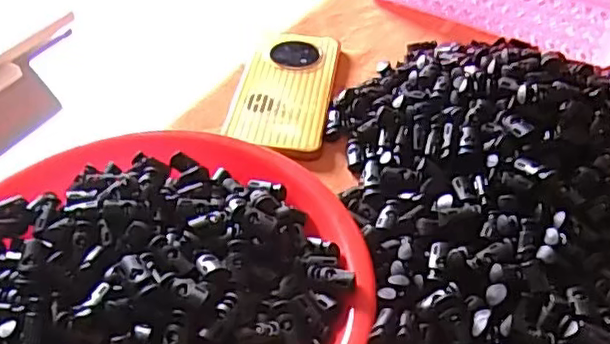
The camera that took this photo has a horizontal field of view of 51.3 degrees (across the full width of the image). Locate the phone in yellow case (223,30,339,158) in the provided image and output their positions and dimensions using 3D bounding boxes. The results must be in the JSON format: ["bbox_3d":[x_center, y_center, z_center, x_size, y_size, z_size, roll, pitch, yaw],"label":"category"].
[{"bbox_3d":[-0.014,-0.072,0.533,0.075,0.008,0.160,6,44,4],"label":"phone in yellow case"}]

